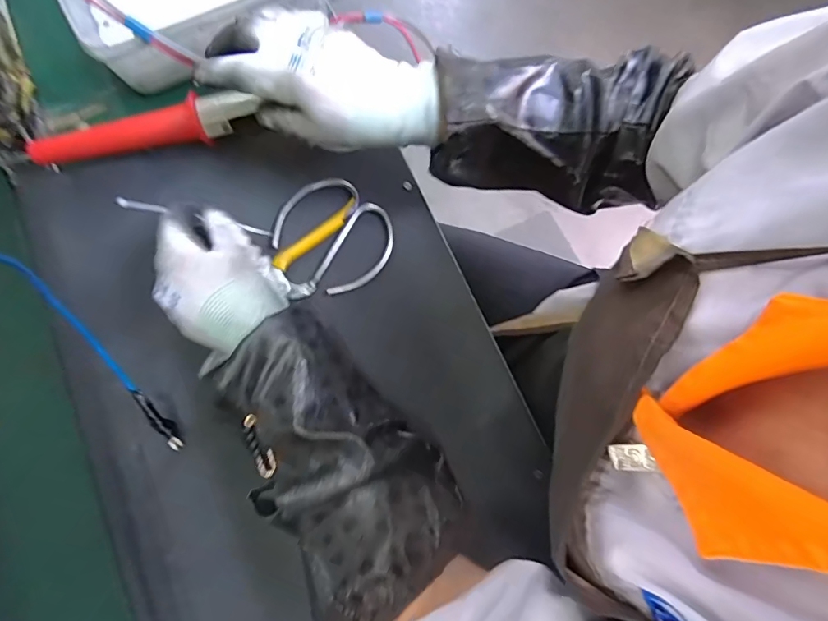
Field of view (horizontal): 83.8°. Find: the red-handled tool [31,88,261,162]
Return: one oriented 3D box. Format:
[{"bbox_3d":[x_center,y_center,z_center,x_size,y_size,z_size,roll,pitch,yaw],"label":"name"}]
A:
[{"bbox_3d":[-0.234,-0.157,0.403,0.191,0.027,0.025,-14,77,-3],"label":"red-handled tool"}]

